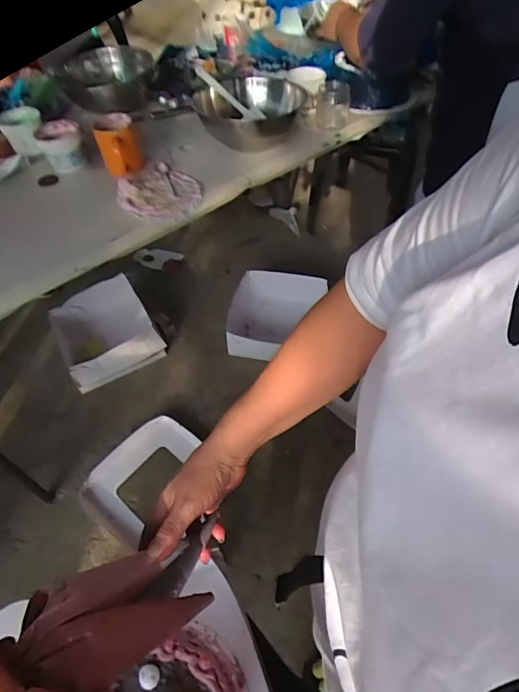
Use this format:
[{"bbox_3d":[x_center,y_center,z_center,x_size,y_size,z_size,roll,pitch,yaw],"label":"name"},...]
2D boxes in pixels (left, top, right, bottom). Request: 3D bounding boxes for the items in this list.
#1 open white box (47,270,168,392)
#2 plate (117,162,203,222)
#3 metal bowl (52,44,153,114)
[{"bbox_3d":[-0.534,-0.056,1.501,0.338,0.177,0.323,-31,54,-15],"label":"open white box"},{"bbox_3d":[-0.199,-0.305,0.848,0.163,0.027,0.151,-1,51,1],"label":"plate"},{"bbox_3d":[-0.386,-0.701,1.131,0.211,0.091,0.244,-13,51,-1],"label":"metal bowl"}]

